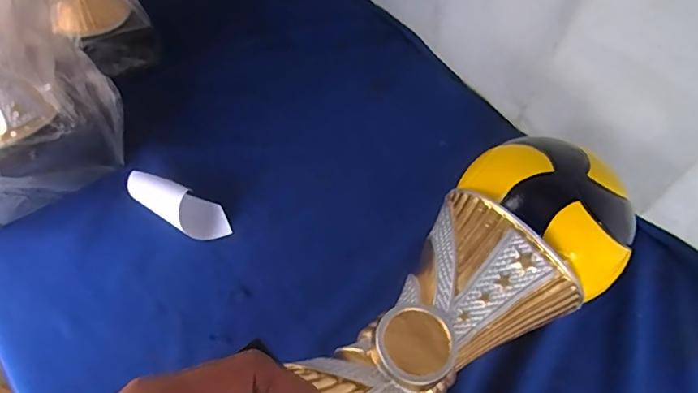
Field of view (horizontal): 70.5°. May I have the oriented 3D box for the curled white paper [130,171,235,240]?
[{"bbox_3d":[-0.202,0.008,0.583,0.130,0.033,0.046,30,56,-2],"label":"curled white paper"}]

